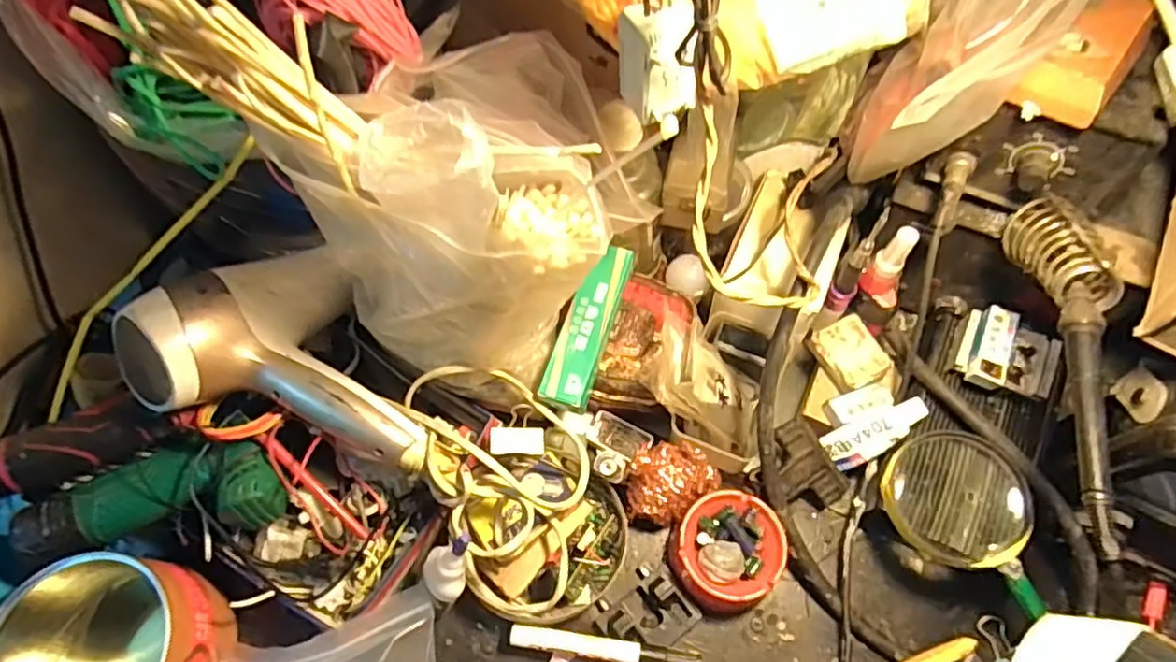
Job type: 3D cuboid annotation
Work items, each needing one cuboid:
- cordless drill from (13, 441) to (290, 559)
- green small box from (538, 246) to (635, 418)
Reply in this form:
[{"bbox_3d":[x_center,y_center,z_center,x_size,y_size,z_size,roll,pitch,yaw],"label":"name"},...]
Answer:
[{"bbox_3d":[-0.311,0.122,0.473,0.178,0.051,0.068,-10,65,-2],"label":"cordless drill"},{"bbox_3d":[0.001,-0.002,0.520,0.037,0.028,0.141,15,67,9],"label":"green small box"}]

